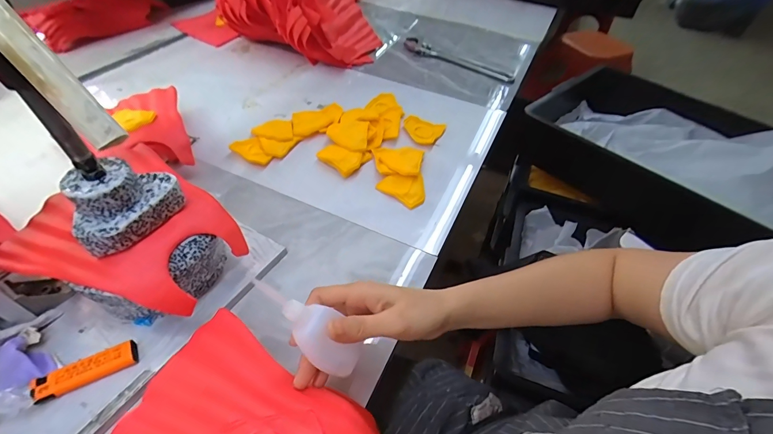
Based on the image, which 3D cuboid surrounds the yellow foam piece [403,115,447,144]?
[{"bbox_3d":[0.066,-0.155,0.641,0.075,0.012,0.069,11,48,6],"label":"yellow foam piece"}]

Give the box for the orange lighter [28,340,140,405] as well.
[{"bbox_3d":[-0.278,0.144,0.330,0.079,0.014,0.024,-22,53,-22],"label":"orange lighter"}]

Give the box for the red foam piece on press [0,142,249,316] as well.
[{"bbox_3d":[-0.264,0.010,0.377,0.200,0.053,0.173,20,51,14],"label":"red foam piece on press"}]

